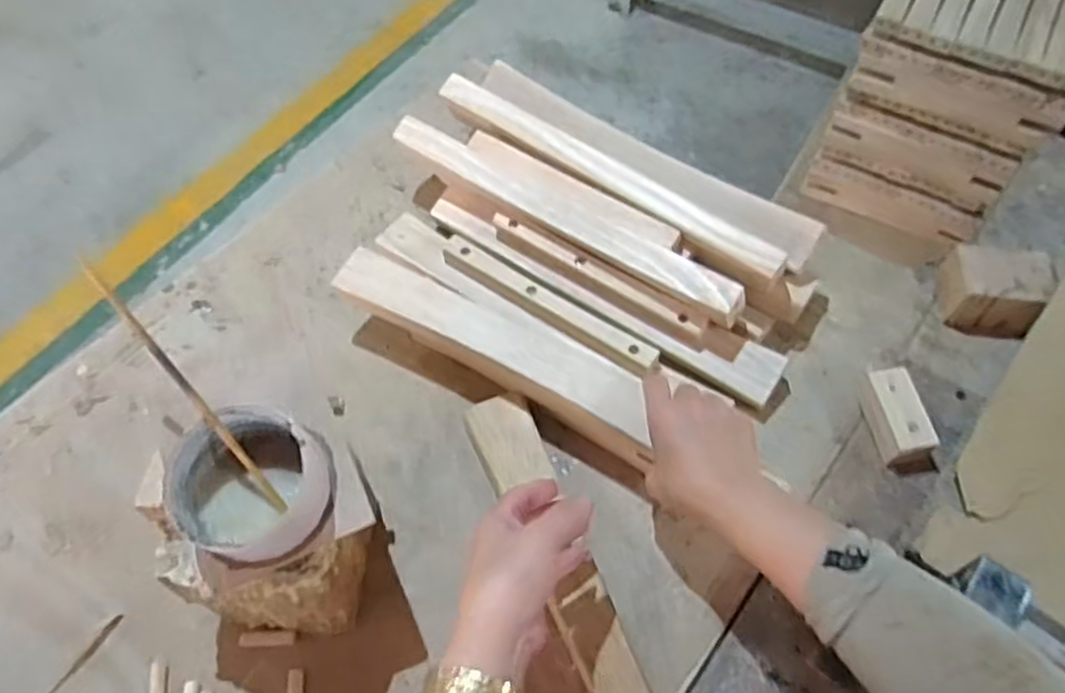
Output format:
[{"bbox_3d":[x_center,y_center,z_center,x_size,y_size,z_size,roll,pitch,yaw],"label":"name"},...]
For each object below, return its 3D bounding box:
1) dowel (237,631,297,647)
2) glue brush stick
[{"bbox_3d":[-0.197,0.217,0.550,0.041,0.007,0.009,-2,58,0],"label":"dowel"},{"bbox_3d":[-0.196,0.026,0.421,0.007,0.012,0.174,-39,104,-20],"label":"glue brush stick"}]

